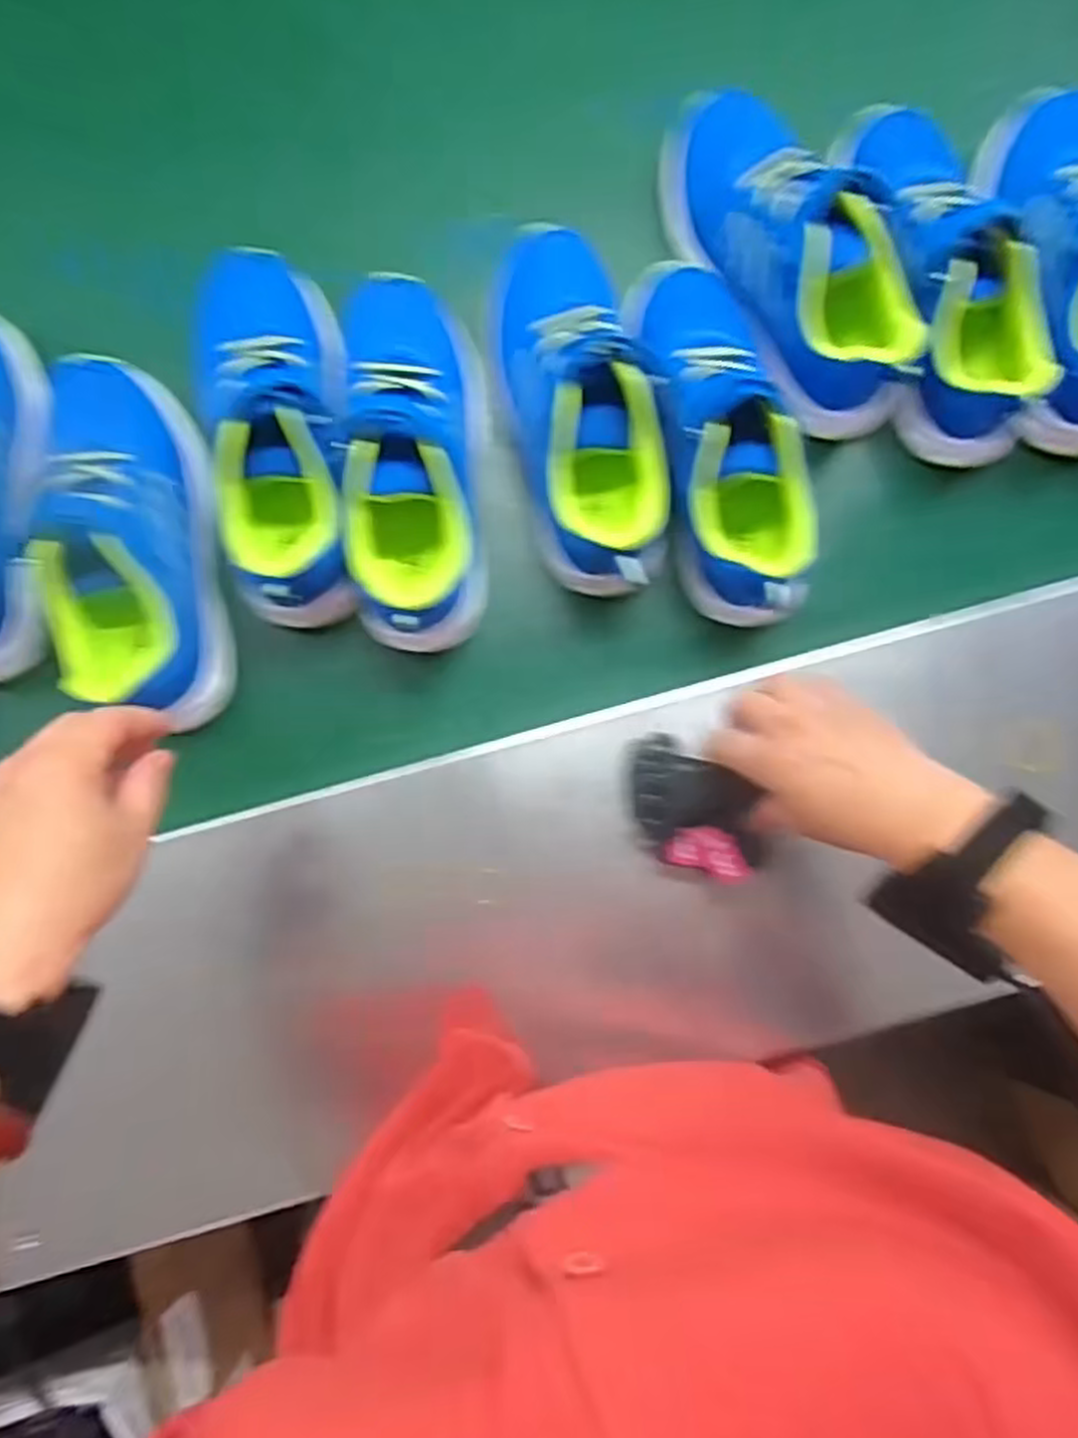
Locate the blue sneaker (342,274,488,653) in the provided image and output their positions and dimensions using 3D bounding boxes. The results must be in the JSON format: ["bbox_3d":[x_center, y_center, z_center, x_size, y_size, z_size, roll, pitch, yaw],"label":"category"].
[{"bbox_3d":[-0.080,-0.168,0.509,0.093,0.086,0.242,-3,88,-2],"label":"blue sneaker"}]

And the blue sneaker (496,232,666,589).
[{"bbox_3d":[0.028,-0.201,0.506,0.080,0.080,0.234,-12,88,-3],"label":"blue sneaker"}]

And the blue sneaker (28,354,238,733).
[{"bbox_3d":[-0.258,-0.118,0.493,0.083,0.078,0.240,-9,88,-3],"label":"blue sneaker"}]

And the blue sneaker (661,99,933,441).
[{"bbox_3d":[0.169,-0.308,0.525,0.093,0.076,0.233,-30,89,-3],"label":"blue sneaker"}]

